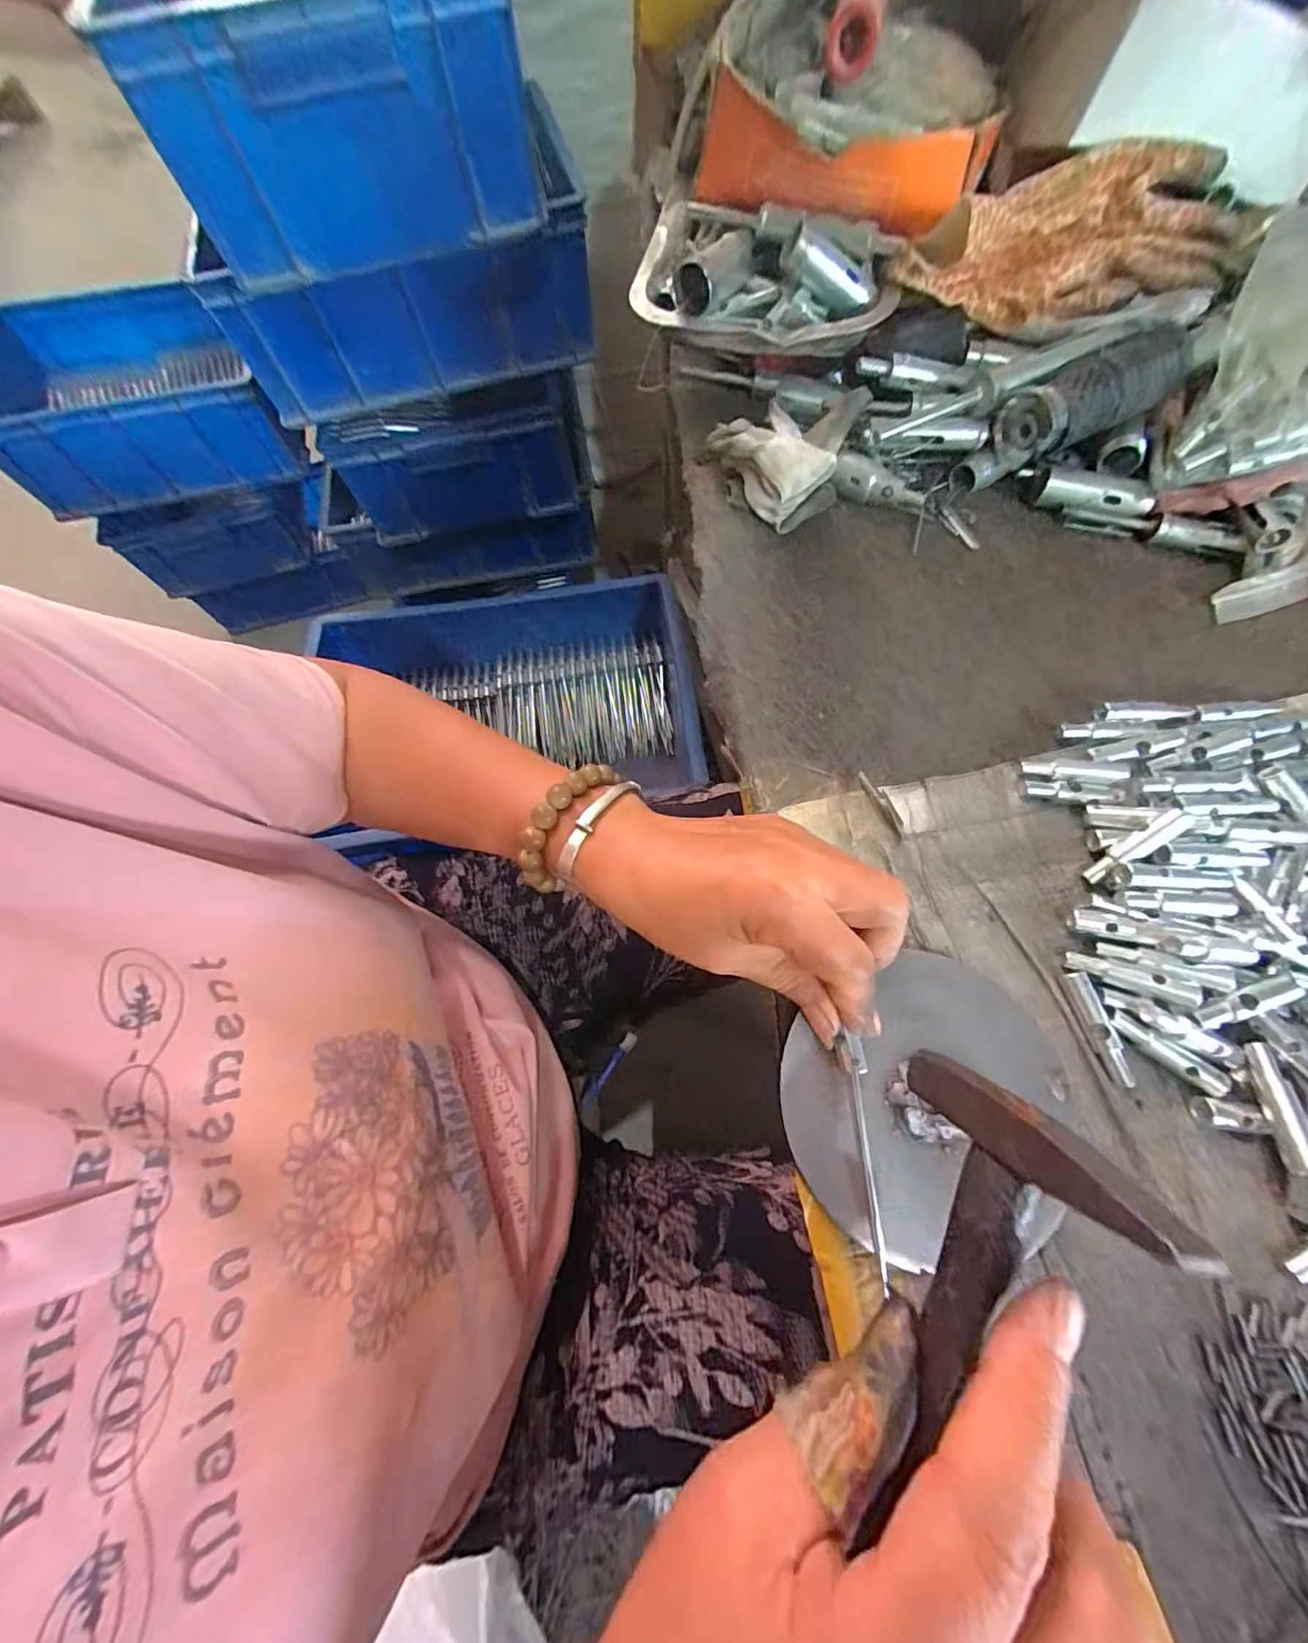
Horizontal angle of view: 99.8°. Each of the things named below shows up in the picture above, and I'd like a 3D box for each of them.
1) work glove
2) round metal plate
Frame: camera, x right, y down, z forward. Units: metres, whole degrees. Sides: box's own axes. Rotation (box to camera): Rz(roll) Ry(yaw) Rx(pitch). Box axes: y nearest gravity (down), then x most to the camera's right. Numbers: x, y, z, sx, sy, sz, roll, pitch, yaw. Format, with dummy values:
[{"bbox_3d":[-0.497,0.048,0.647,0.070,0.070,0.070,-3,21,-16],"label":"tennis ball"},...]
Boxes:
[{"bbox_3d":[0.270,-0.368,0.353,0.222,0.058,0.079,2,70,3],"label":"work glove"},{"bbox_3d":[0.125,0.126,0.246,0.128,0.011,0.112,-26,72,-10],"label":"round metal plate"}]

